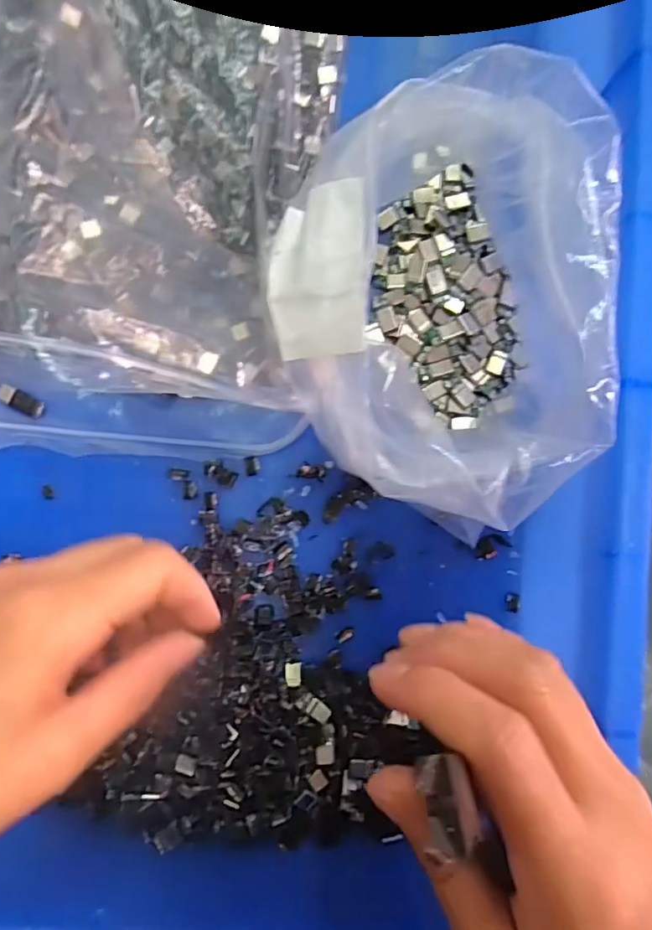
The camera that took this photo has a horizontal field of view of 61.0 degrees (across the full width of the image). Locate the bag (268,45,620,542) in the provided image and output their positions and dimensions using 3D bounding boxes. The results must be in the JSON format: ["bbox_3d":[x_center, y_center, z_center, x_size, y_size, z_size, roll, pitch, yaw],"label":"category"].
[{"bbox_3d":[0.048,-0.055,0.227,0.128,0.086,0.147,-22,89,-2],"label":"bag"}]

